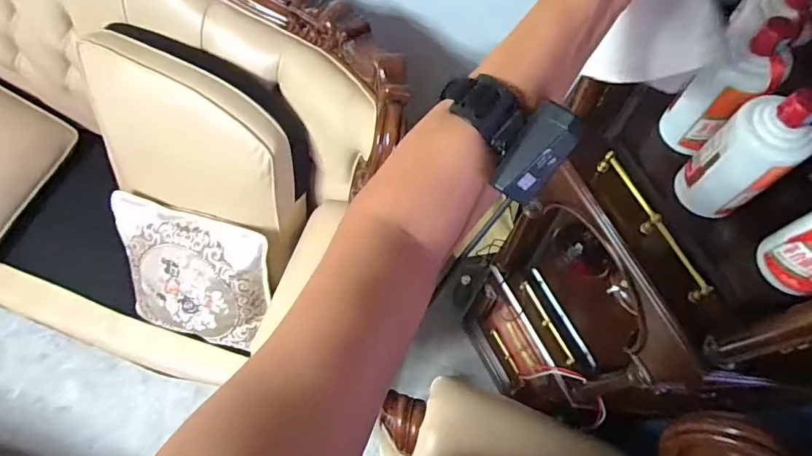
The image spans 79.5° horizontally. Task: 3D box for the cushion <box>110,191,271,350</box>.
[{"bbox_3d":[-0.564,0.132,1.297,0.436,0.070,0.382,9,111,13],"label":"cushion"}]

